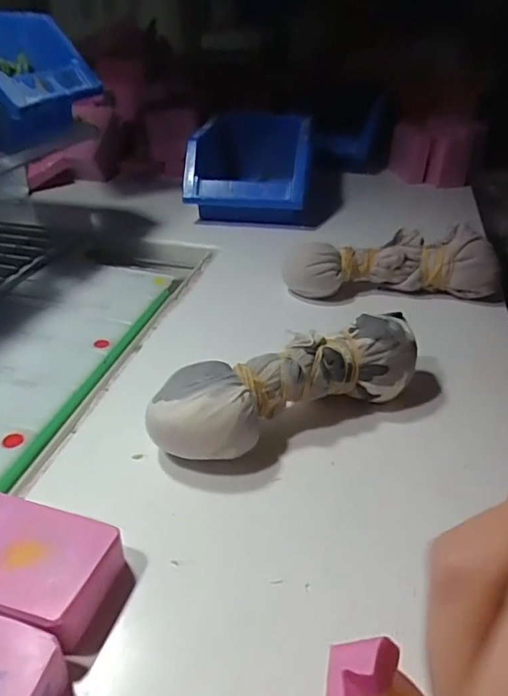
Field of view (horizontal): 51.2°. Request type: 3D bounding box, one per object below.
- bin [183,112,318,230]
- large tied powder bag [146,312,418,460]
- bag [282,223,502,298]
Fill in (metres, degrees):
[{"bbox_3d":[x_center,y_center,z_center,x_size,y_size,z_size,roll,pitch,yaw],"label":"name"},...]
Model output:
[{"bbox_3d":[-0.006,-0.203,0.605,0.136,0.085,0.186,0,33,-2],"label":"bin"},{"bbox_3d":[0.022,0.023,0.293,0.161,0.048,0.049,-13,36,-22],"label":"large tied powder bag"},{"bbox_3d":[0.110,-0.070,0.435,0.169,0.054,0.056,2,33,1],"label":"bag"}]

